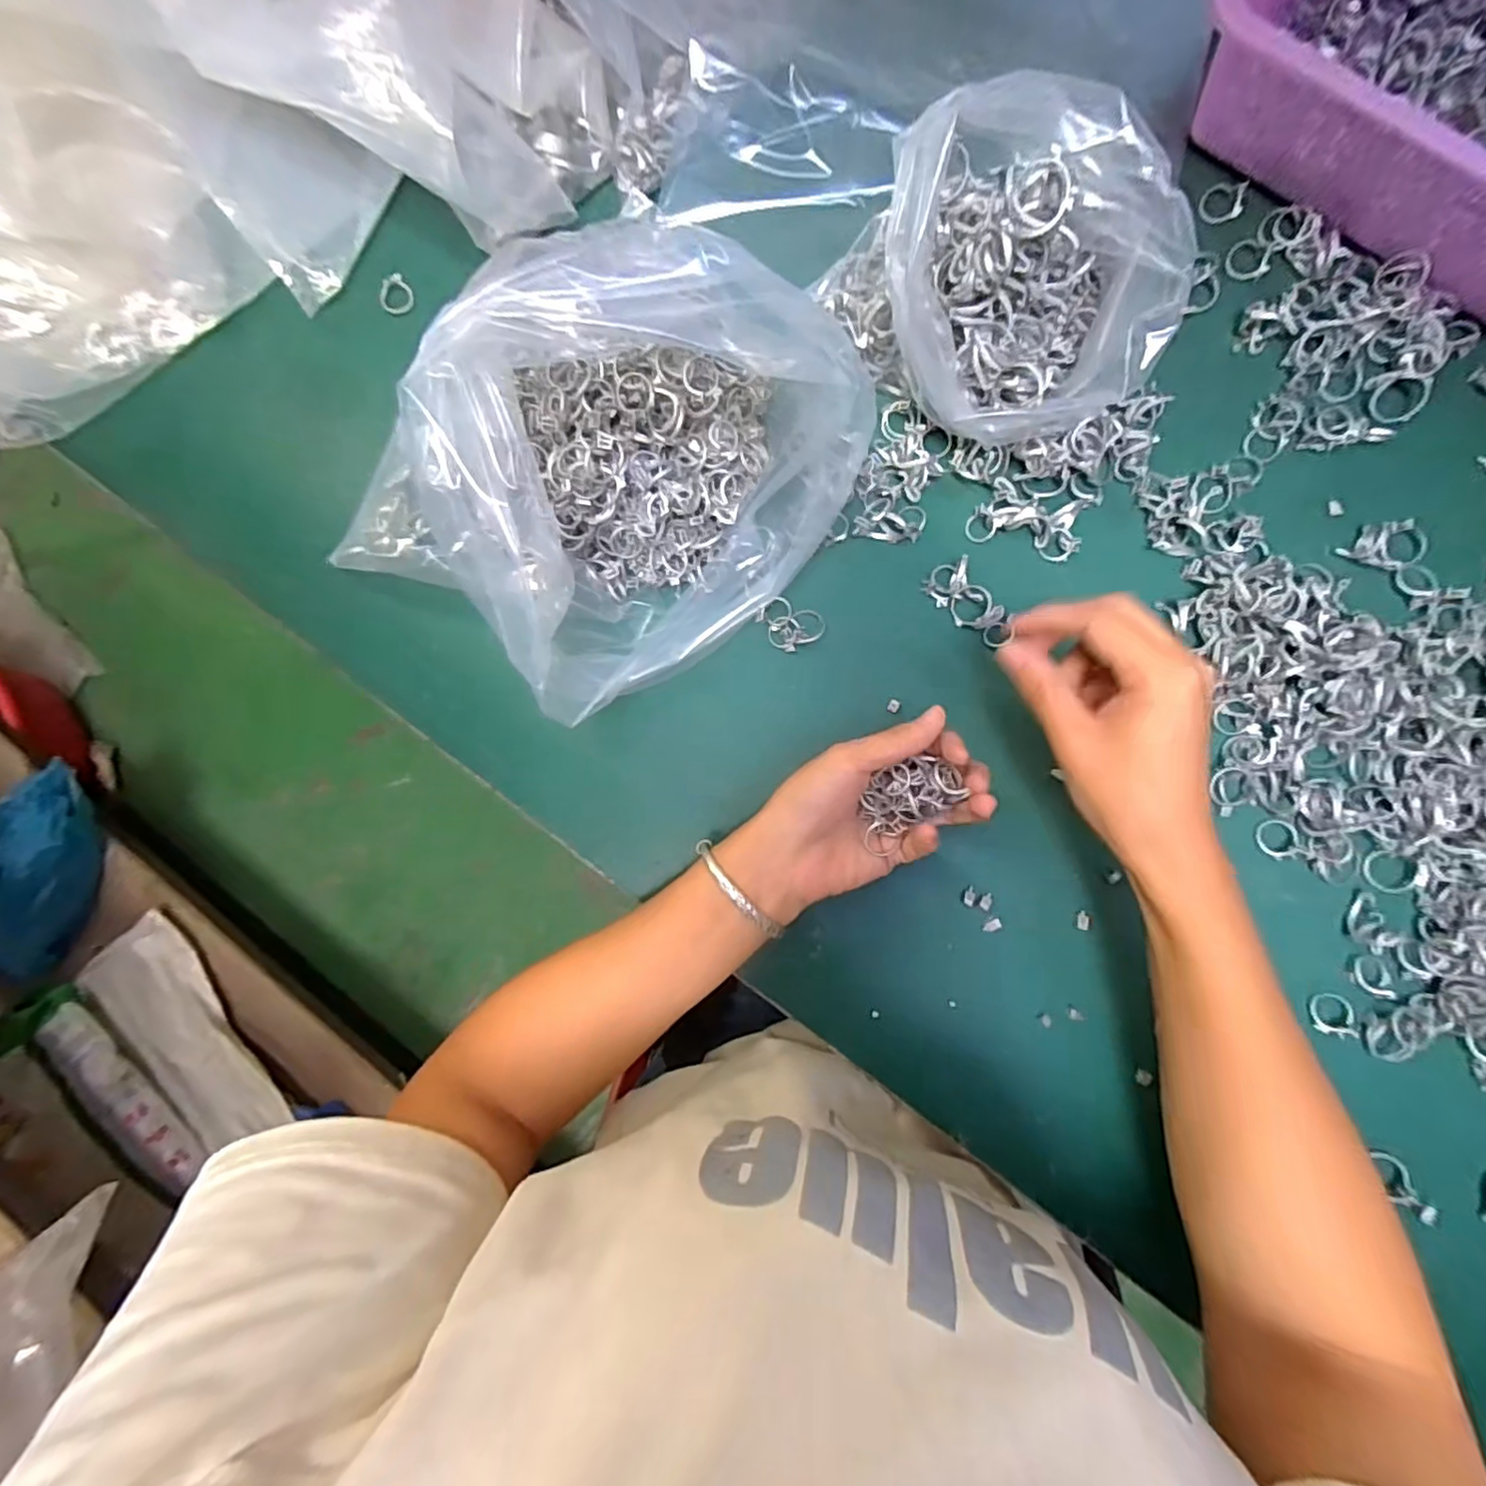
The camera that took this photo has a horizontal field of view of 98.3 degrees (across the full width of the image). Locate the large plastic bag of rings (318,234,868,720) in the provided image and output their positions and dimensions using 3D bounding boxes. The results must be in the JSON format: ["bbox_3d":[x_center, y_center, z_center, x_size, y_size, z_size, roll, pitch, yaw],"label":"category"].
[{"bbox_3d":[-0.065,-0.124,0.317,0.158,0.158,0.192,43,89,6],"label":"large plastic bag of rings"}]

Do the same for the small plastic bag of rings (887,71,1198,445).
[{"bbox_3d":[0.149,-0.237,0.339,0.154,0.111,0.128,-14,85,3],"label":"small plastic bag of rings"}]

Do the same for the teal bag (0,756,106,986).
[{"bbox_3d":[-0.994,0.170,0.883,0.160,0.099,0.294,23,87,5],"label":"teal bag"}]

